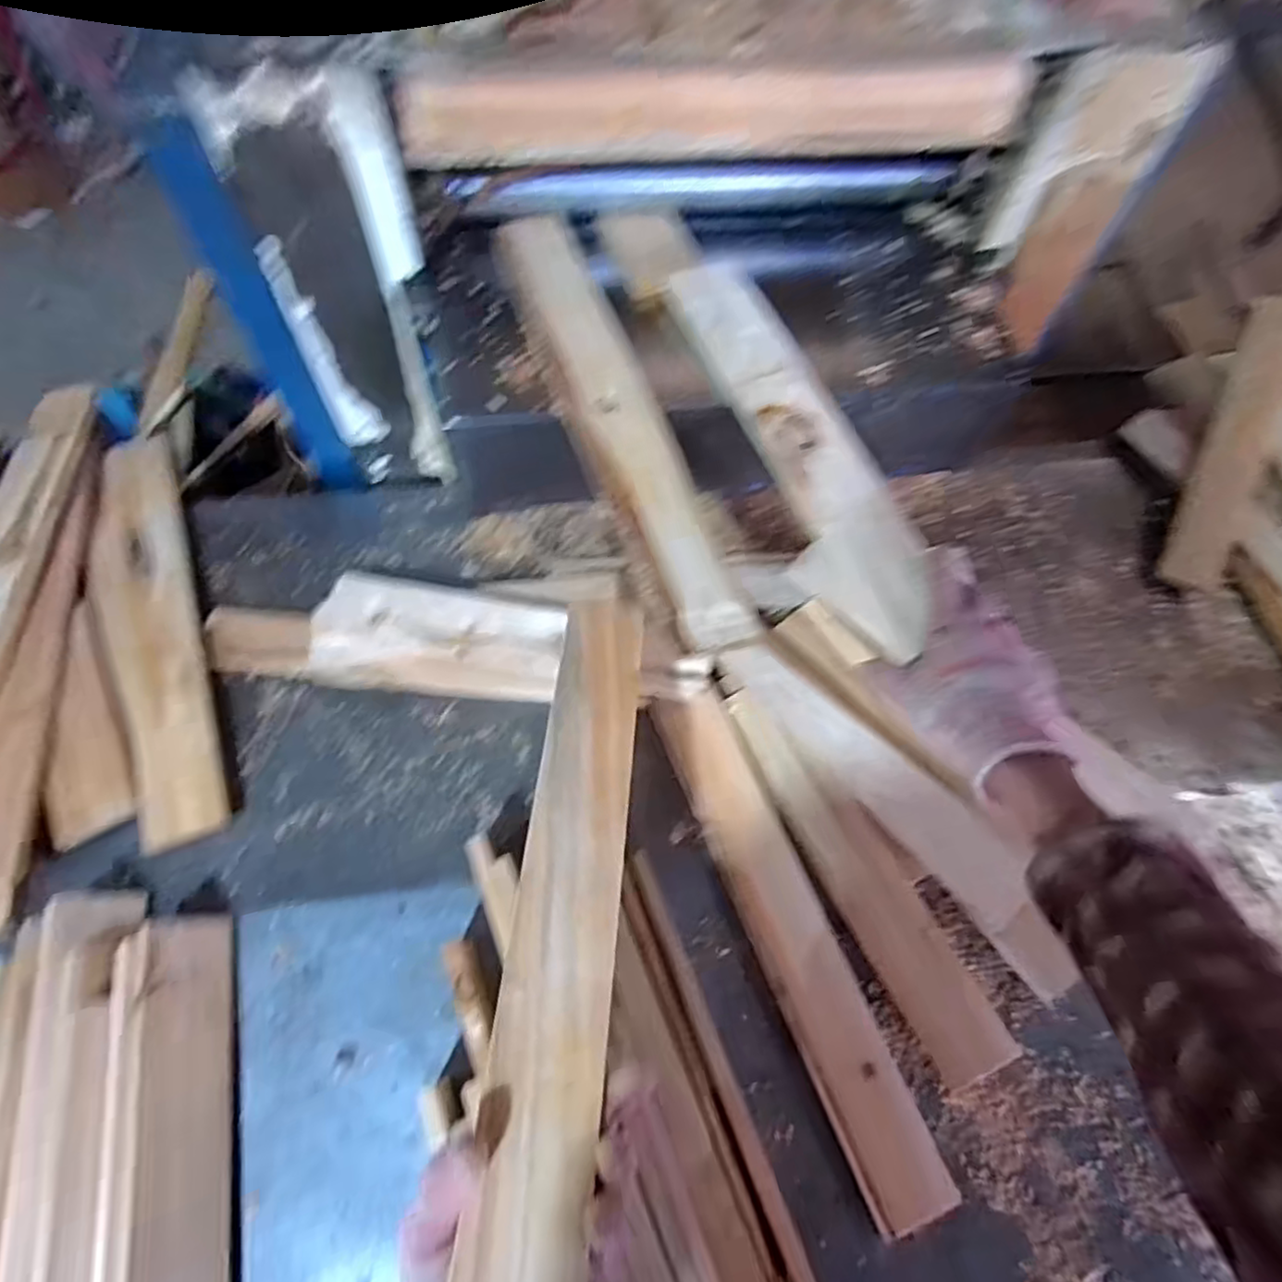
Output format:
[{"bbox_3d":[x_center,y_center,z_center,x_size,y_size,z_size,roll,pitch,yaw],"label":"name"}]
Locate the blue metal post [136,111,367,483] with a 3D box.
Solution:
[{"bbox_3d":[-0.359,-0.284,0.690,0.056,0.402,0.043,-19,65,-13],"label":"blue metal post"}]

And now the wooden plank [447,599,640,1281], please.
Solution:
[{"bbox_3d":[-0.050,0.179,0.454,0.068,0.014,0.533,5,51,0],"label":"wooden plank"}]

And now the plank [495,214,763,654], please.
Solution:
[{"bbox_3d":[-0.025,-0.198,0.576,0.071,0.026,0.480,-20,66,-7],"label":"plank"}]

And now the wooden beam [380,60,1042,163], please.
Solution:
[{"bbox_3d":[0.070,-0.451,0.578,0.531,0.069,0.038,-6,63,-7],"label":"wooden beam"}]

